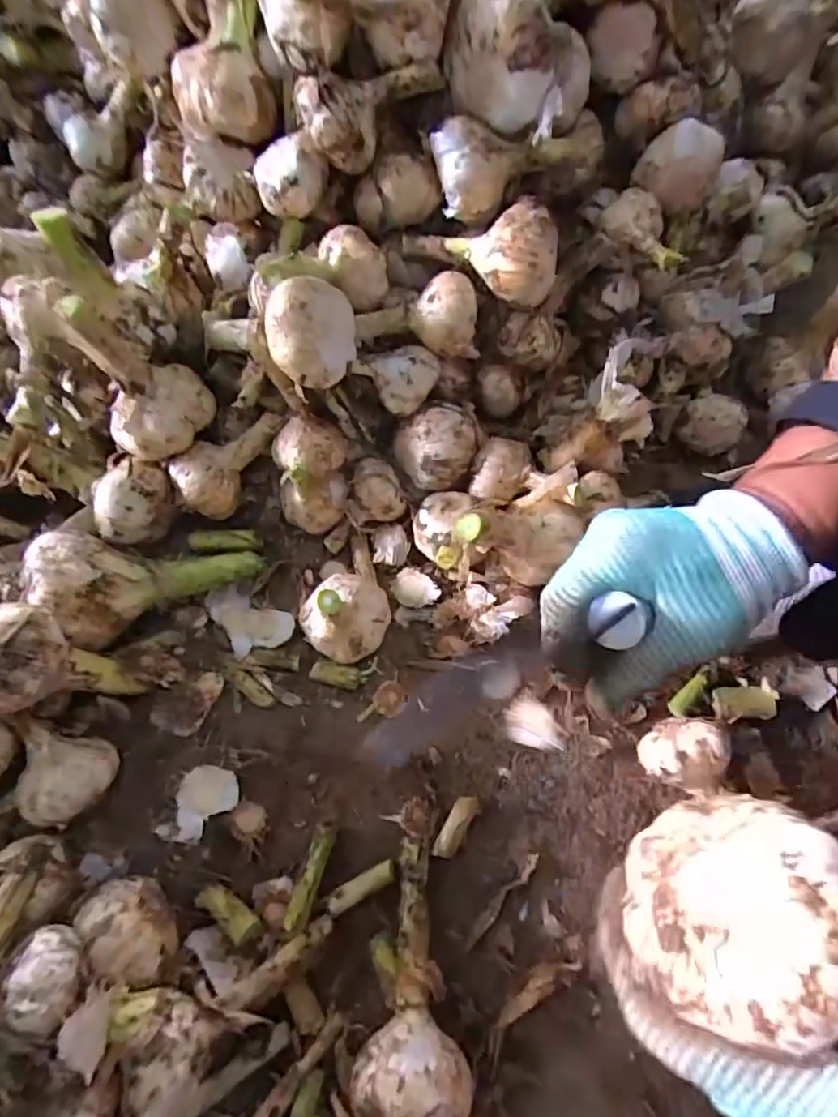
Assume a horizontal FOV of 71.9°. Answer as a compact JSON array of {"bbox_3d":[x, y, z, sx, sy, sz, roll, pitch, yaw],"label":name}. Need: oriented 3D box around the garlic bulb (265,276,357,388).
[{"bbox_3d":[-0.062,-0.127,0.340,0.051,0.062,0.049,-12,72,-4],"label":"garlic bulb"}]

